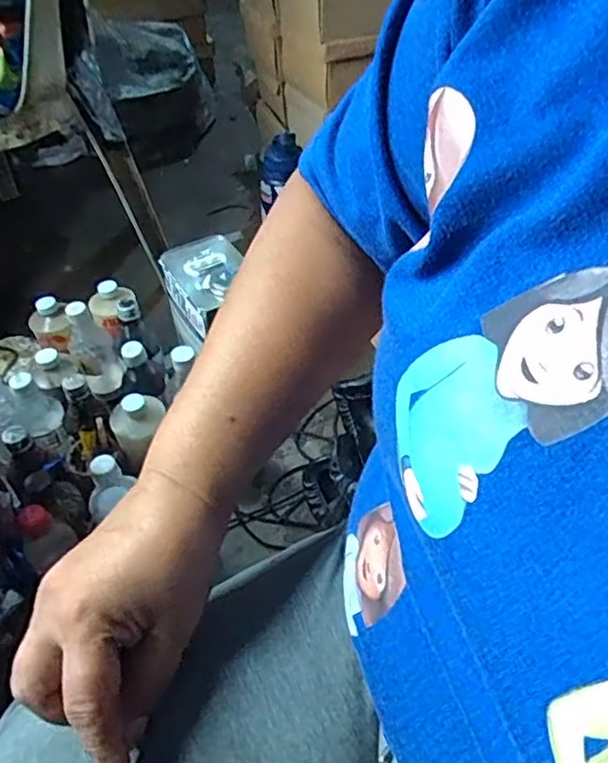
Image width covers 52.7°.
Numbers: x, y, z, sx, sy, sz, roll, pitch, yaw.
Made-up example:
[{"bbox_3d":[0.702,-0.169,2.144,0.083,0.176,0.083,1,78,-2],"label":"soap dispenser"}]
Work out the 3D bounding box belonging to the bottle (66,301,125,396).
[{"bbox_3d":[-0.324,-0.053,0.948,0.065,0.157,0.053,-22,50,-17],"label":"bottle"}]

